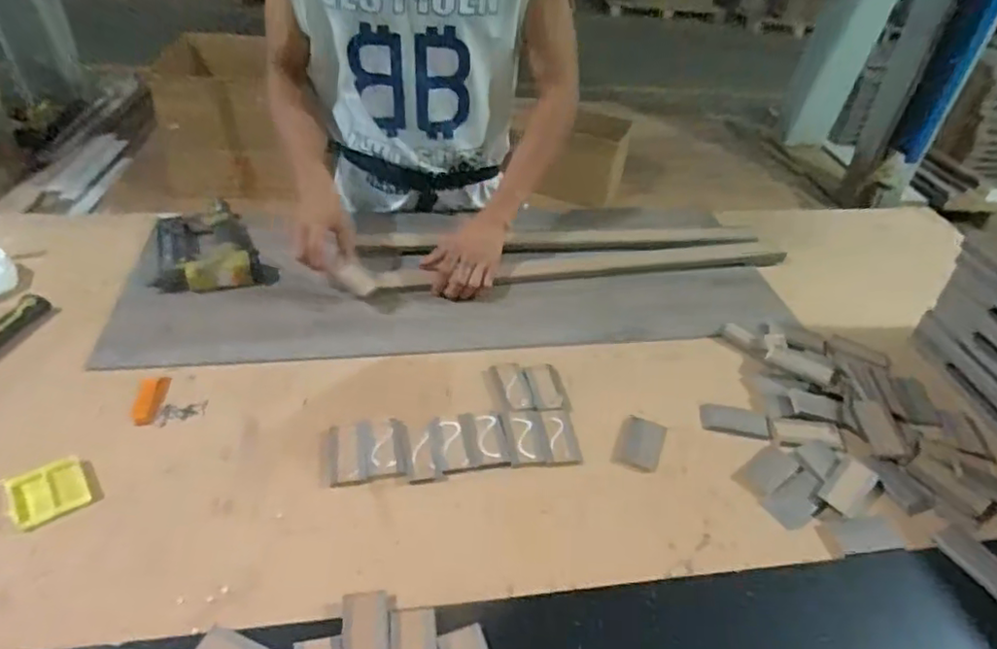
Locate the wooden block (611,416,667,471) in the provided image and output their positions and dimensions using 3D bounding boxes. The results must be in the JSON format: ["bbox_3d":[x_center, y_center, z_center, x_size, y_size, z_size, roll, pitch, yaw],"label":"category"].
[{"bbox_3d":[0.167,0.141,0.724,0.049,0.015,0.067,18,40,15],"label":"wooden block"}]

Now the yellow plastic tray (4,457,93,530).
[{"bbox_3d":[-0.449,0.168,0.614,0.064,0.015,0.059,-24,47,-32],"label":"yellow plastic tray"}]

